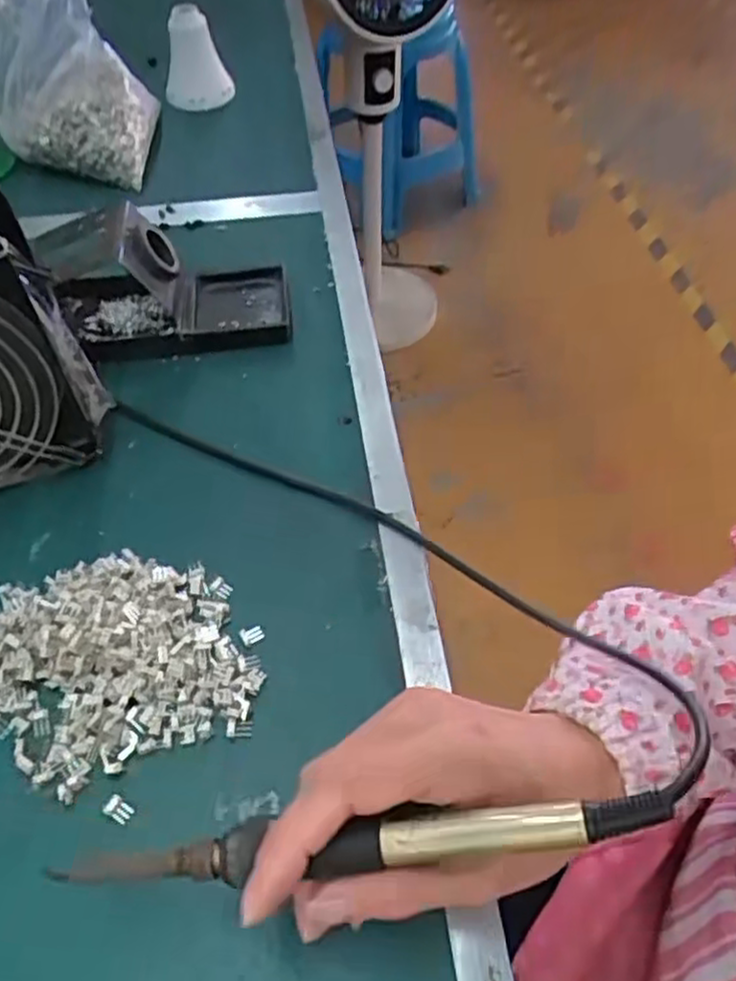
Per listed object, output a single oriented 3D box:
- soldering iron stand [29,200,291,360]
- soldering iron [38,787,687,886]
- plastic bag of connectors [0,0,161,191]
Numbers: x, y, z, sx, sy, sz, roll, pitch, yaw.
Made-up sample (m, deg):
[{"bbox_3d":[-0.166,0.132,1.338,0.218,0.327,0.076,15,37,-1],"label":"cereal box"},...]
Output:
[{"bbox_3d":[-0.132,-0.138,0.466,0.151,0.074,0.077,-9,52,-4],"label":"soldering iron stand"},{"bbox_3d":[-0.006,0.113,0.232,0.199,0.016,0.016,-10,51,10],"label":"soldering iron"},{"bbox_3d":[-0.237,-0.332,0.573,0.131,0.155,0.107,-24,54,-15],"label":"plastic bag of connectors"}]

